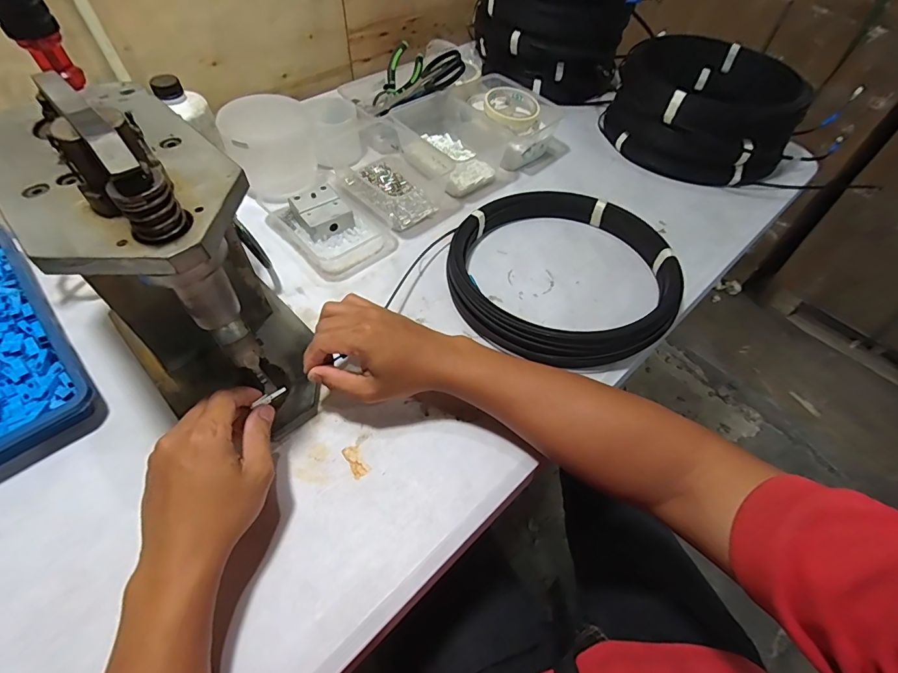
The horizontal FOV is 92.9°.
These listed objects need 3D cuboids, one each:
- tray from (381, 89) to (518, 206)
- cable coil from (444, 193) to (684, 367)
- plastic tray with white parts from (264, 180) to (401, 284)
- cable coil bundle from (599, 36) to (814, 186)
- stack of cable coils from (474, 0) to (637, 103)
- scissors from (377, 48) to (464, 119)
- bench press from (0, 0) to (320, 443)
[{"bbox_3d":[0.006,-0.306,0.677,0.141,0.064,0.178,-33,61,-24],"label":"tray"},{"bbox_3d":[0.140,-0.085,0.538,0.275,0.042,0.268,2,53,-2],"label":"cable coil"},{"bbox_3d":[-0.159,-0.153,0.588,0.120,0.043,0.156,-36,63,-26],"label":"plastic tray with white parts"},{"bbox_3d":[0.426,-0.382,0.725,0.276,0.128,0.267,29,57,18],"label":"cable coil bundle"},{"bbox_3d":[0.203,-0.620,0.795,0.267,0.210,0.266,21,55,12],"label":"stack of cable coils"},{"bbox_3d":[-0.049,-0.413,0.708,0.160,0.019,0.072,-27,53,17],"label":"scissors"},{"bbox_3d":[-0.244,-0.085,0.364,0.141,0.288,0.286,-34,62,-25],"label":"bench press"}]

